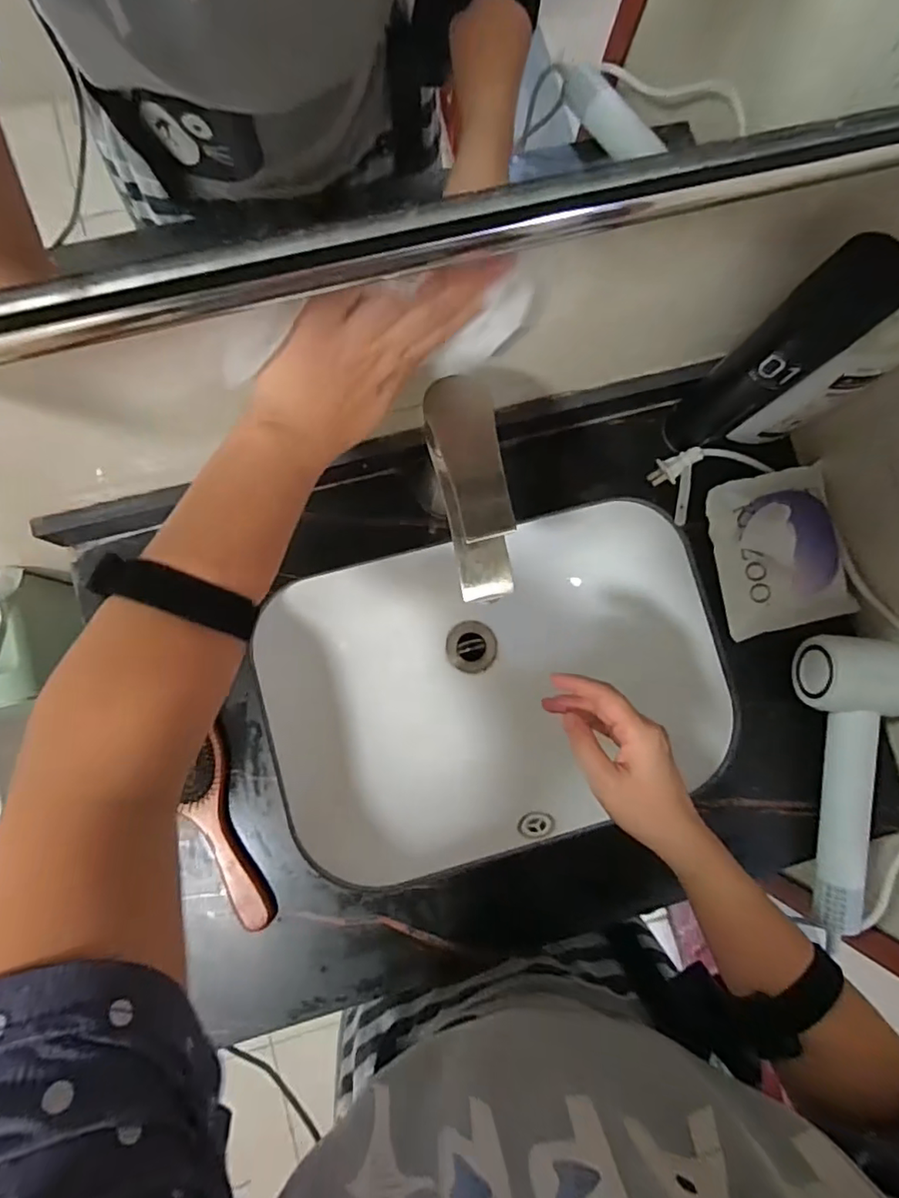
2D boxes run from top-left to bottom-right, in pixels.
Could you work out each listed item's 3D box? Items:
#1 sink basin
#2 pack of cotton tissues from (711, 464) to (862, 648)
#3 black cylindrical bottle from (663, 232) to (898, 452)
[{"bbox_3d":[0.040,0.090,0.631,0.438,0.141,0.302,-15,84,-5],"label":"sink basin"},{"bbox_3d":[0.310,-0.046,0.544,0.124,0.045,0.145,-11,84,-5],"label":"pack of cotton tissues"},{"bbox_3d":[0.247,-0.181,0.459,0.060,0.234,0.054,-37,87,-7],"label":"black cylindrical bottle"}]

